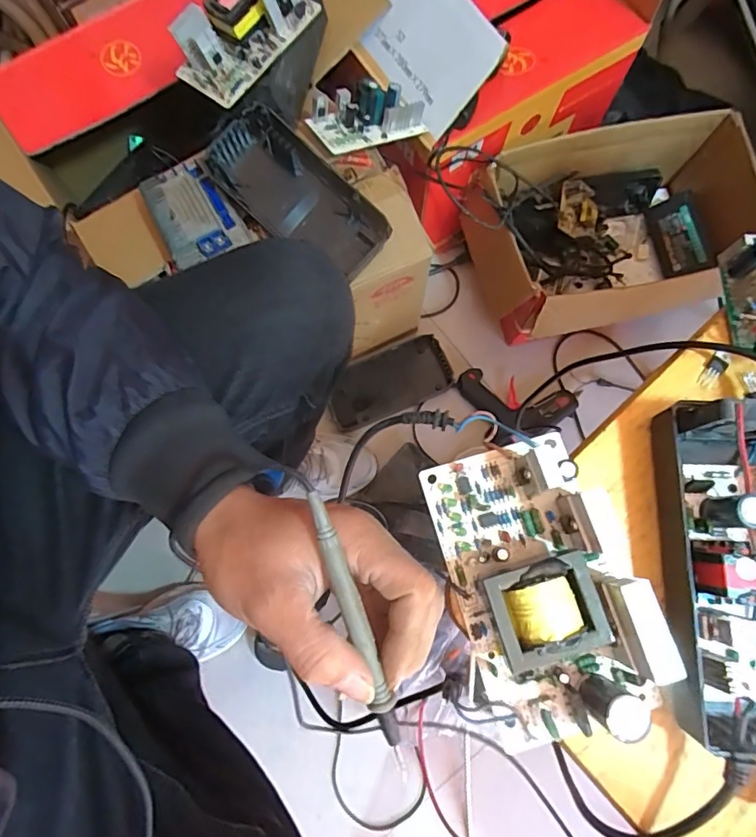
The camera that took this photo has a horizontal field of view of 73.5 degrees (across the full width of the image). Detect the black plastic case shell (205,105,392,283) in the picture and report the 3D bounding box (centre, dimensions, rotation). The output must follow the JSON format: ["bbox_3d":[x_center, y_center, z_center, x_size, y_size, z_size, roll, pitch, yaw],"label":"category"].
[{"bbox_3d":[-0.093,-0.259,0.597,0.221,0.076,0.103,34,79,-7],"label":"black plastic case shell"}]

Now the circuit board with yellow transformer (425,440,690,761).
[{"bbox_3d":[0.087,0.091,0.269,0.086,0.050,0.157,-14,77,-3],"label":"circuit board with yellow transformer"}]

